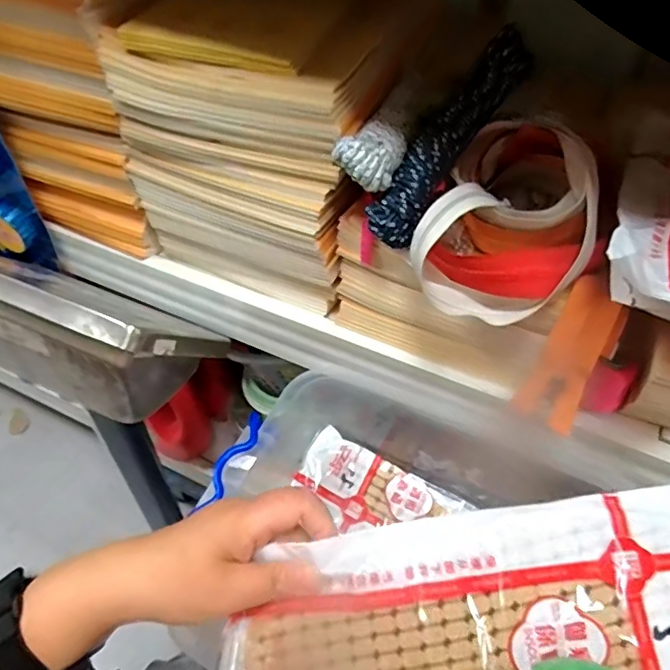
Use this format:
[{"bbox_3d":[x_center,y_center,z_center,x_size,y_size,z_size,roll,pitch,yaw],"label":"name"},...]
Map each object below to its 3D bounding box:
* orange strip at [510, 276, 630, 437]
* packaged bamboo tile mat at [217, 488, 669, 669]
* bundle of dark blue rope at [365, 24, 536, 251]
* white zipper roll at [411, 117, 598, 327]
[{"bbox_3d":[0.155,0.012,0.361,0.039,0.012,0.097,26,95,21],"label":"orange strip"},{"bbox_3d":[0.082,0.151,0.307,0.304,0.009,0.101,-9,78,8],"label":"packaged bamboo tile mat"},{"bbox_3d":[0.079,-0.133,0.381,0.028,0.028,0.161,38,93,28],"label":"bundle of dark blue rope"},{"bbox_3d":[0.120,-0.078,0.371,0.102,0.086,0.125,24,54,19],"label":"white zipper roll"}]

